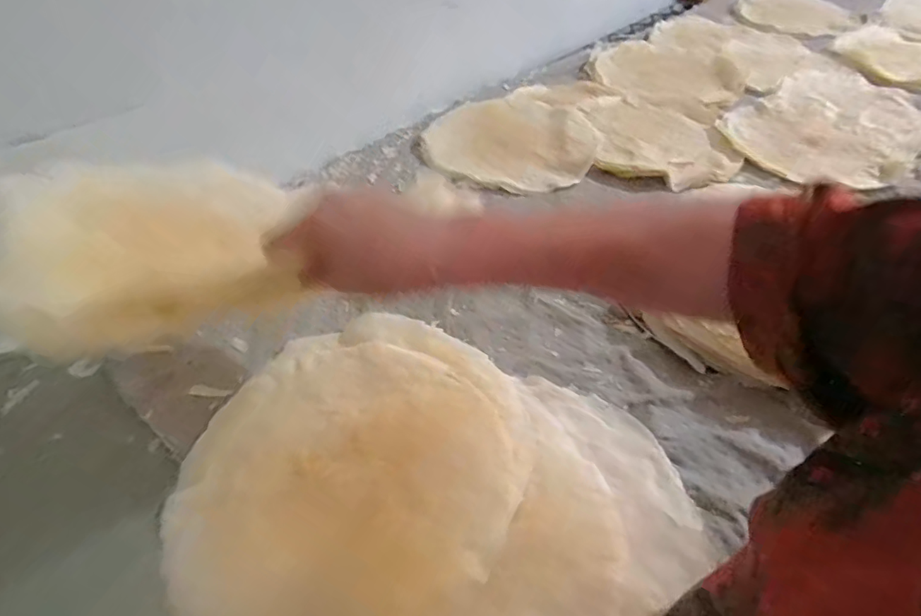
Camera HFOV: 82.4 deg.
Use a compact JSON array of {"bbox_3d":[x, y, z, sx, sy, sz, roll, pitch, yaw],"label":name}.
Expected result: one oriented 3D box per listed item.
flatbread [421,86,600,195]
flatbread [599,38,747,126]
[{"bbox_3d":[0.111,-0.386,1.190,0.379,0.032,0.389,0,53,-1],"label":"flatbread"},{"bbox_3d":[0.553,-0.632,1.427,0.370,0.037,0.370,29,51,24],"label":"flatbread"}]

